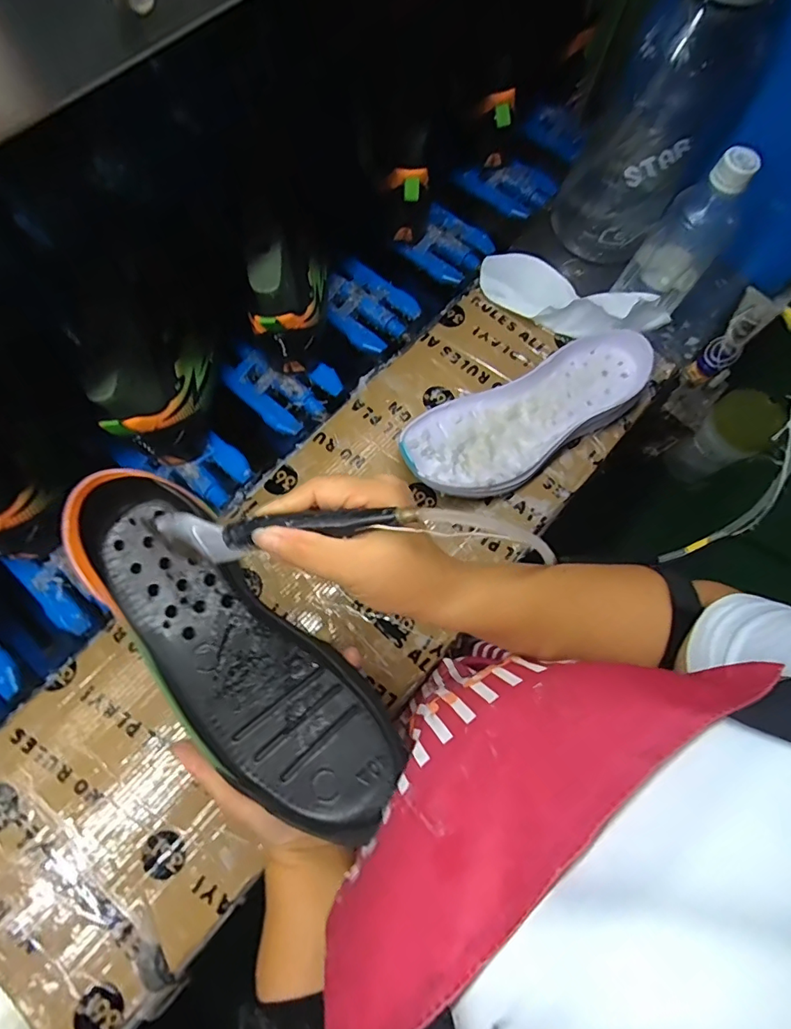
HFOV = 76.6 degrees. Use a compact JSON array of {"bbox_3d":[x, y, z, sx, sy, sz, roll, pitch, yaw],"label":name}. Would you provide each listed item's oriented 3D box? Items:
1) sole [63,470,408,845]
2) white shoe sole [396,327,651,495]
[{"bbox_3d":[-0.104,0.091,0.319,0.094,0.042,0.272,-42,88,-14],"label":"sole"},{"bbox_3d":[0.130,-0.095,0.489,0.269,0.048,0.103,-29,76,-9],"label":"white shoe sole"}]

